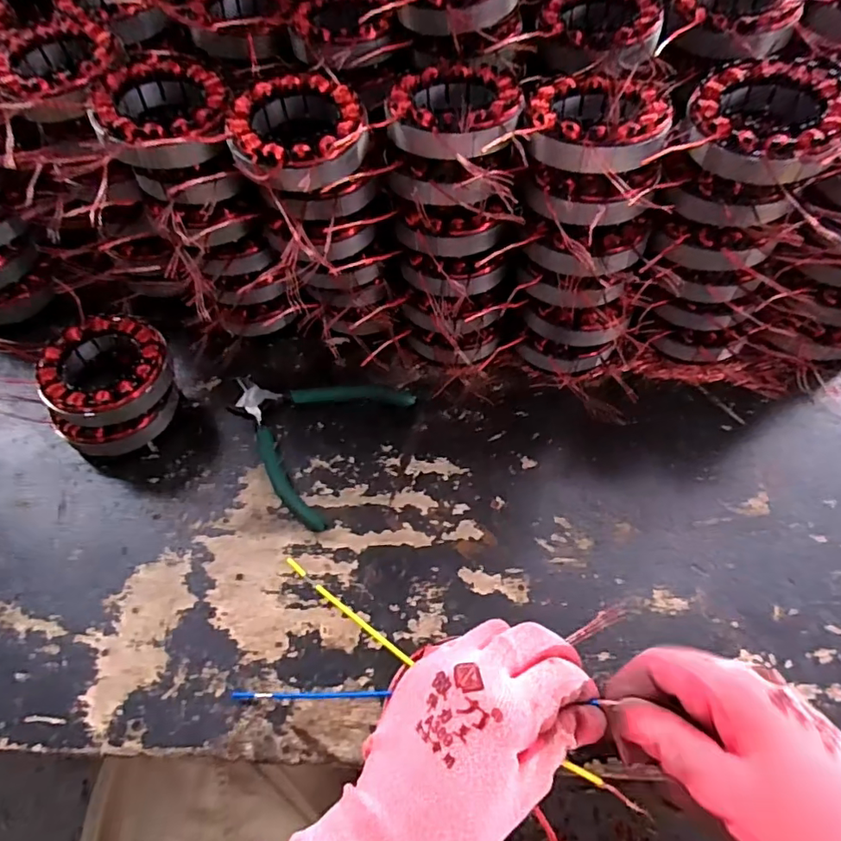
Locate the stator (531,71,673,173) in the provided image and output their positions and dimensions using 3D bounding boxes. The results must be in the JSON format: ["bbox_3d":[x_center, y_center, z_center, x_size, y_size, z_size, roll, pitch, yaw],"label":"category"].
[{"bbox_3d":[0.110,-0.188,0.335,0.083,0.025,0.088,19,61,13],"label":"stator"}]

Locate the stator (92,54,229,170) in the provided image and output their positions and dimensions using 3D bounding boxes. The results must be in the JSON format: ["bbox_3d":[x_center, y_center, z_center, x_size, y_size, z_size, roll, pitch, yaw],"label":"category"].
[{"bbox_3d":[-0.167,-0.198,0.353,0.080,0.029,0.096,-20,59,-10],"label":"stator"}]

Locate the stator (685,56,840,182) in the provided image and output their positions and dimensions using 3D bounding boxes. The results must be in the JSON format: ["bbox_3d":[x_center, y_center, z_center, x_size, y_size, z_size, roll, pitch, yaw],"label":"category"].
[{"bbox_3d":[0.206,-0.180,0.325,0.084,0.029,0.088,28,63,18],"label":"stator"}]

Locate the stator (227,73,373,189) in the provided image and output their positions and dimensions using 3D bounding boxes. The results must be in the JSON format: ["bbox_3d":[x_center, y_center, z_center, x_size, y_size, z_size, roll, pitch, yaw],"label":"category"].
[{"bbox_3d":[-0.079,-0.183,0.345,0.082,0.027,0.085,-1,58,2],"label":"stator"}]

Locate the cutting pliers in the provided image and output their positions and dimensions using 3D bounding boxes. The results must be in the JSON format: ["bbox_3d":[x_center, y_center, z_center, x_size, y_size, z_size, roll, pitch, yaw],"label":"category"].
[{"bbox_3d":[-0.092,0.002,0.423,0.129,0.015,0.130,26,63,17],"label":"cutting pliers"}]

